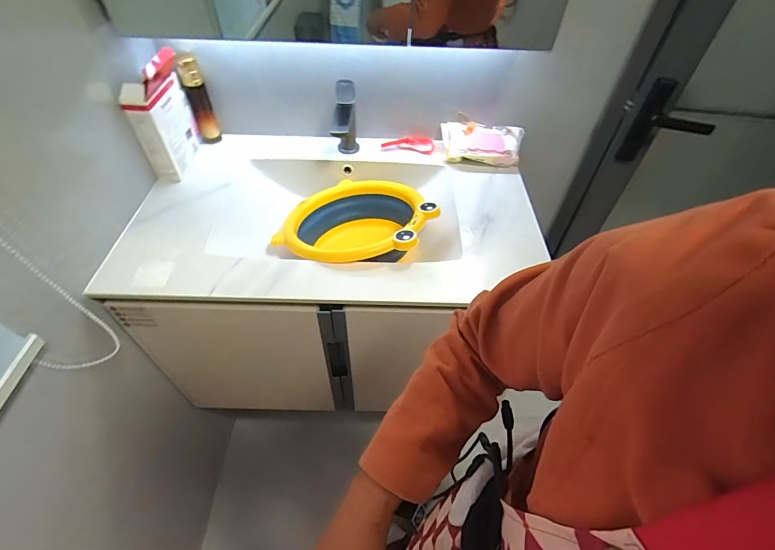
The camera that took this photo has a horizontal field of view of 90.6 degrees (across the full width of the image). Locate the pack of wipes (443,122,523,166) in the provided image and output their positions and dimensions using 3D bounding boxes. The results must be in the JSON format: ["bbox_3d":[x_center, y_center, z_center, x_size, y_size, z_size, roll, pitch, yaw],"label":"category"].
[{"bbox_3d":[0.223,-0.302,0.892,0.183,0.056,0.109,0,50,-2],"label":"pack of wipes"}]

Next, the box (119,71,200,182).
[{"bbox_3d":[-0.459,-0.324,0.795,0.058,0.182,0.151,1,50,0],"label":"box"}]

